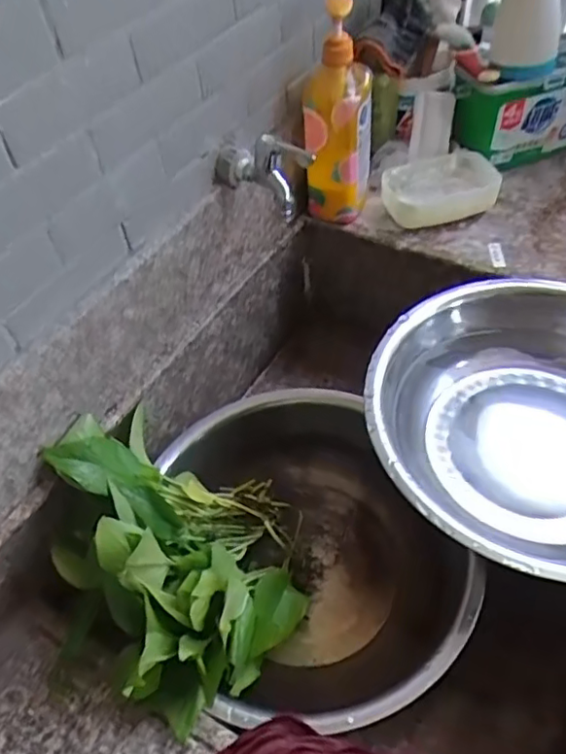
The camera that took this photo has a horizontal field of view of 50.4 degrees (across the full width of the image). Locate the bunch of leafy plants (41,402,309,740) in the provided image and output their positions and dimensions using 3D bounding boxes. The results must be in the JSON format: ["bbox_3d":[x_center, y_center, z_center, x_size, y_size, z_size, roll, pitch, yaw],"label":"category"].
[{"bbox_3d":[-0.094,0.163,0.612,0.223,0.175,0.263,-32,55,-20],"label":"bunch of leafy plants"}]

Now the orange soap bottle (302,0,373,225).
[{"bbox_3d":[0.068,-0.314,0.734,0.077,0.250,0.061,10,52,14],"label":"orange soap bottle"}]

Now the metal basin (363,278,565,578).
[{"bbox_3d":[0.263,0.053,0.645,0.344,0.114,0.333,-3,50,3],"label":"metal basin"}]

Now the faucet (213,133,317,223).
[{"bbox_3d":[-0.020,-0.226,0.653,0.113,0.074,0.036,18,55,19],"label":"faucet"}]

